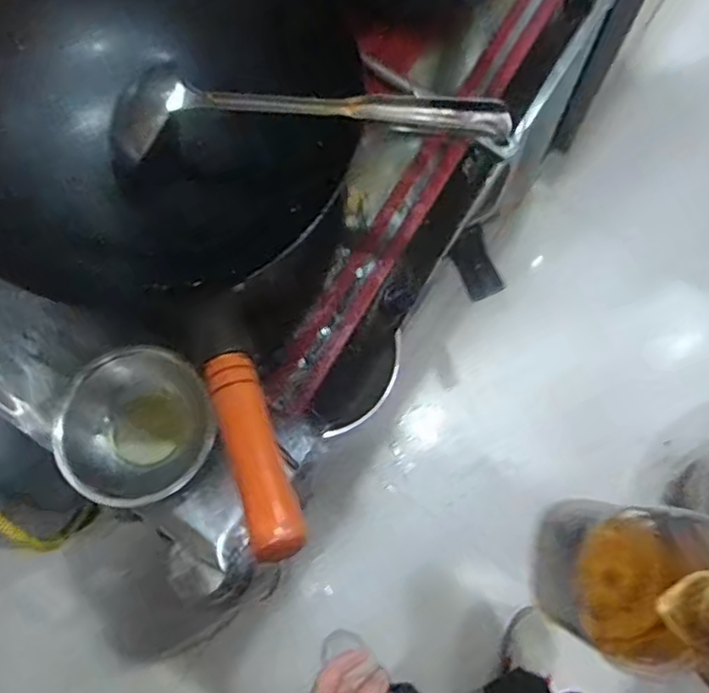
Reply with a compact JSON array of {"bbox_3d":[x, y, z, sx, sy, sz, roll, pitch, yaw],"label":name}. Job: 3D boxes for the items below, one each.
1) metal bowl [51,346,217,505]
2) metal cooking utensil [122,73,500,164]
[{"bbox_3d":[-0.222,0.084,0.670,0.141,0.081,0.138,0,73,1],"label":"metal bowl"},{"bbox_3d":[-0.045,-0.196,0.550,0.333,0.081,0.075,6,74,3],"label":"metal cooking utensil"}]

